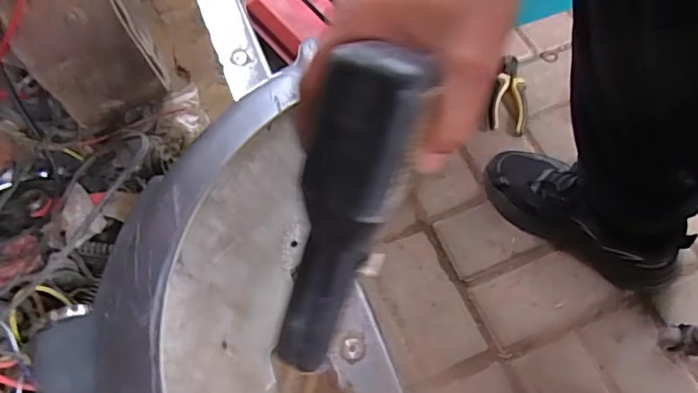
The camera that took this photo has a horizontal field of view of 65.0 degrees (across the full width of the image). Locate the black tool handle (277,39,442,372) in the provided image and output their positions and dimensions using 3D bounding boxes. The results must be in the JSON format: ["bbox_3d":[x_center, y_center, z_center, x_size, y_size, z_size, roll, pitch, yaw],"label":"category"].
[{"bbox_3d":[-0.001,0.010,0.248,0.040,0.154,0.048,20,29,8],"label":"black tool handle"}]

